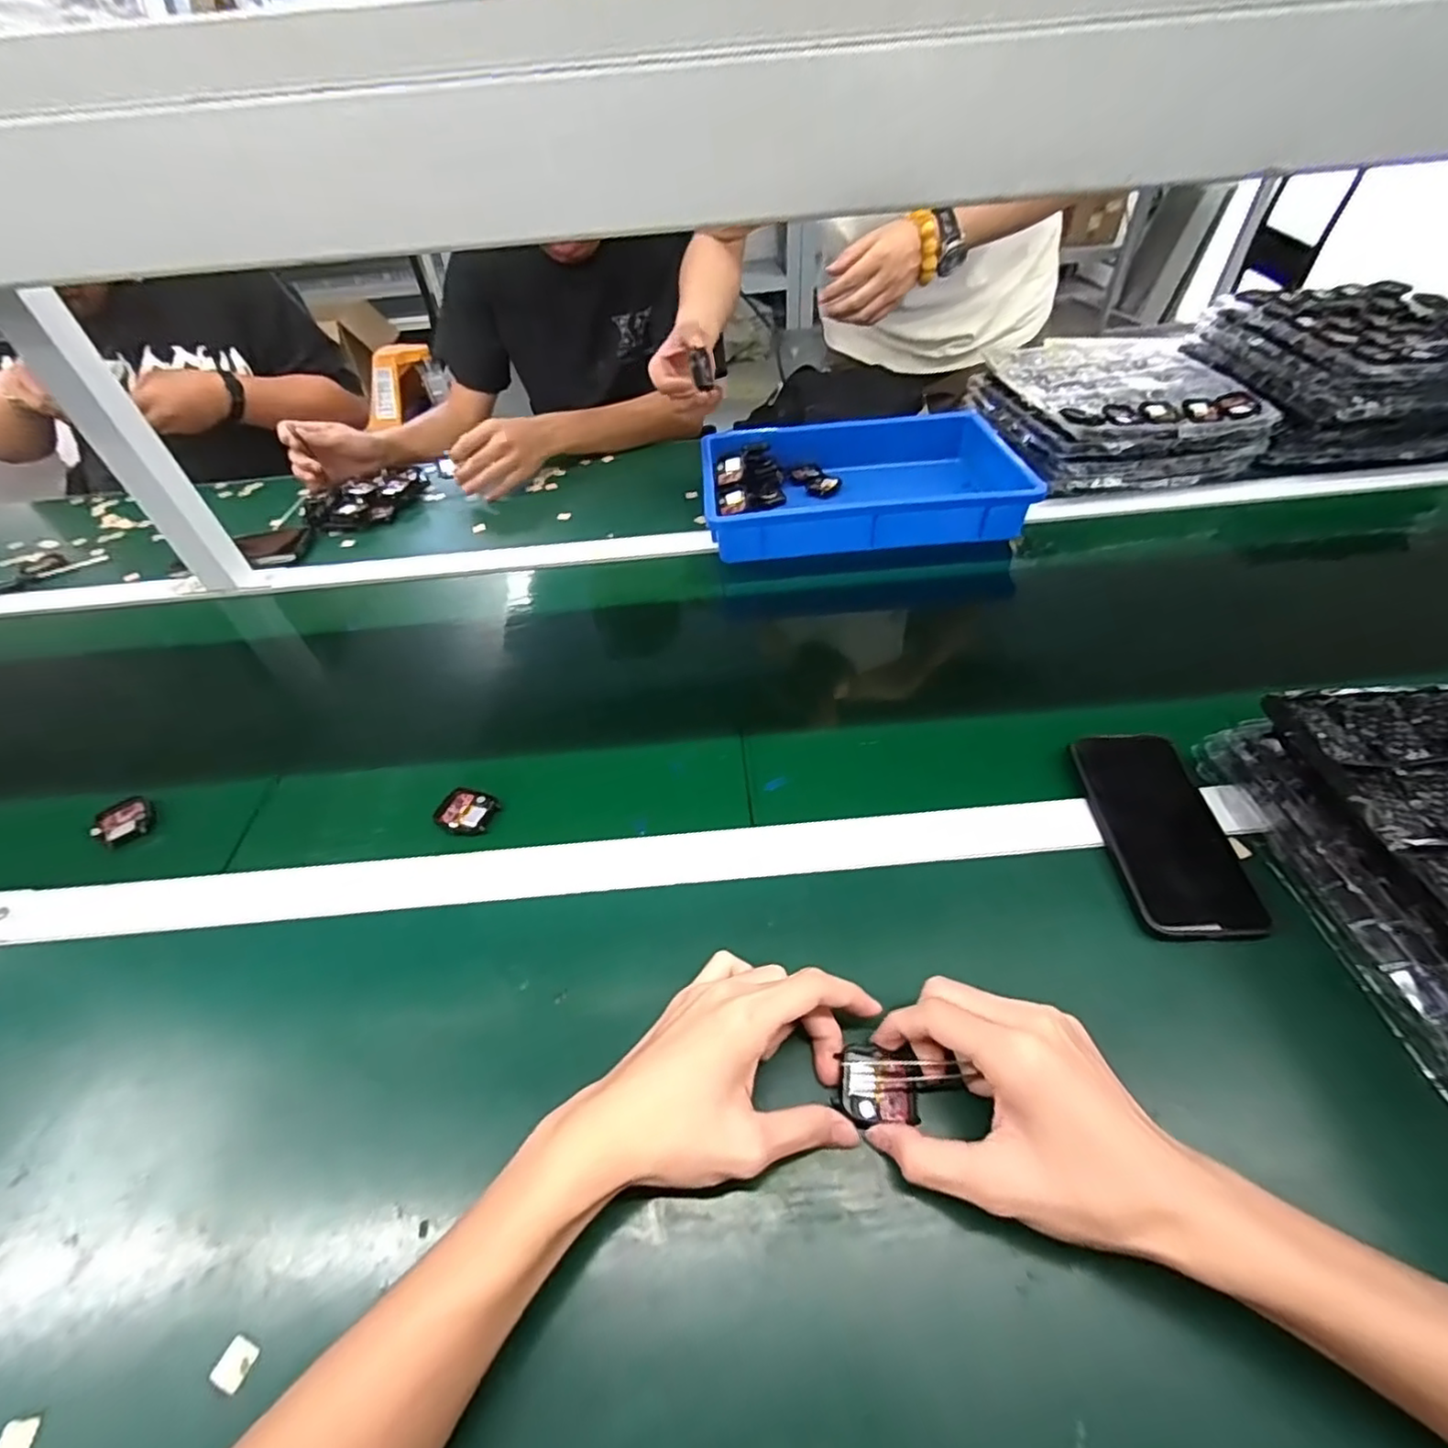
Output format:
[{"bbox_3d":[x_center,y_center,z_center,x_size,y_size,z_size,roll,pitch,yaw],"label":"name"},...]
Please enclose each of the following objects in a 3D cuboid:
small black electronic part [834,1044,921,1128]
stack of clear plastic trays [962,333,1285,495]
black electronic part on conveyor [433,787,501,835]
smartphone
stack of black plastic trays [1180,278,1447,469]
[{"bbox_3d":[0.085,0.199,0.344,0.041,0.011,0.039,-2,47,3],"label":"small black electronic part"},{"bbox_3d":[0.515,-0.422,0.837,0.282,0.079,0.300,-9,47,-3],"label":"stack of clear plastic trays"},{"bbox_3d":[-0.207,0.069,0.497,0.044,0.004,0.038,13,49,16],"label":"black electronic part on conveyor"},{"bbox_3d":[0.306,0.071,0.431,0.075,0.014,0.152,-3,51,6],"label":"smartphone"},{"bbox_3d":[0.798,-0.464,0.815,0.269,0.126,0.273,-9,47,-4],"label":"stack of black plastic trays"}]

